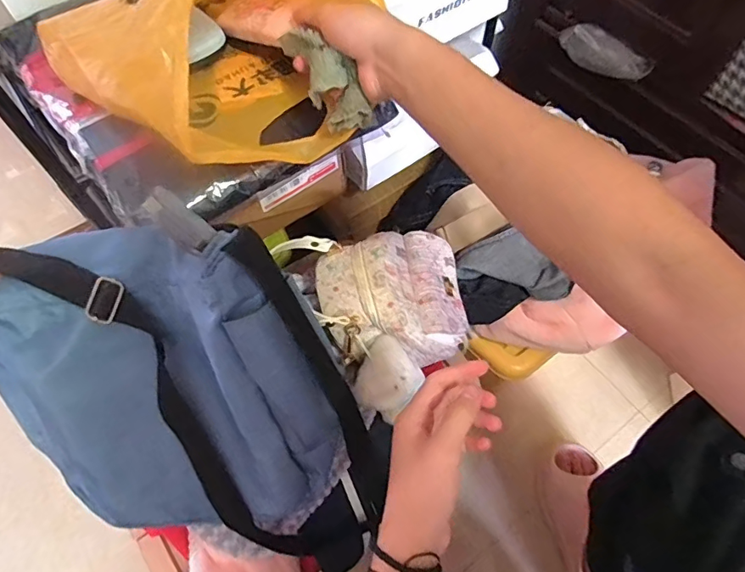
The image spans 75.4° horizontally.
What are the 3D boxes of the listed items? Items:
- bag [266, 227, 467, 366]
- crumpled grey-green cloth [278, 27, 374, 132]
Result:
[{"bbox_3d":[0.019,0.017,0.564,0.199,0.126,0.132,-16,62,-9],"label":"bag"},{"bbox_3d":[-0.042,-0.181,0.414,0.033,0.040,0.105,-35,86,-18],"label":"crumpled grey-green cloth"}]

